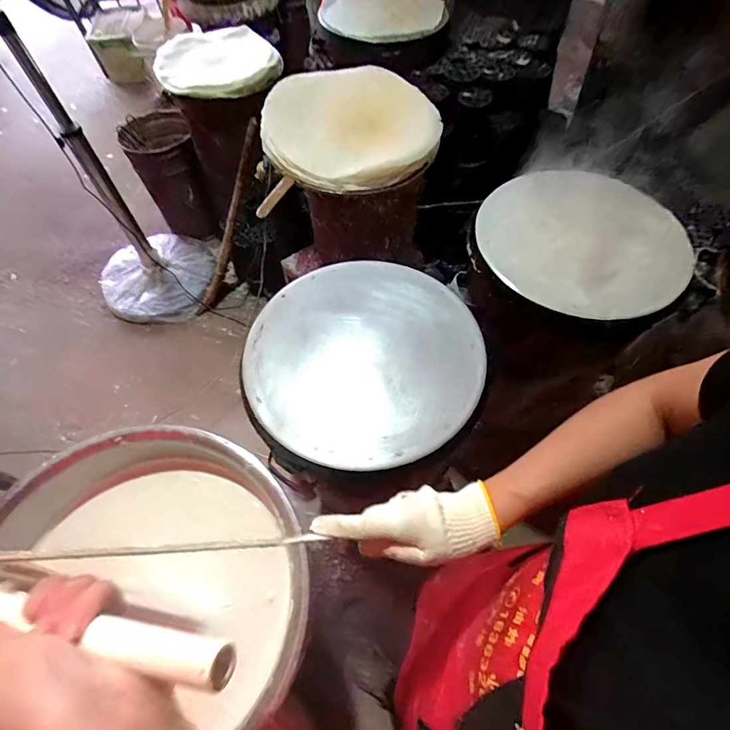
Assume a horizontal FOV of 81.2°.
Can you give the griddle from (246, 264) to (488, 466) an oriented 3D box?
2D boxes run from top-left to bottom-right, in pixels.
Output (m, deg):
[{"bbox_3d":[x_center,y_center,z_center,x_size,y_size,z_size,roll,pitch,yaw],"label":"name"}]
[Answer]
[{"bbox_3d":[-0.005,-0.021,0.663,0.352,0.021,0.344,-1,61,1],"label":"griddle"}]

